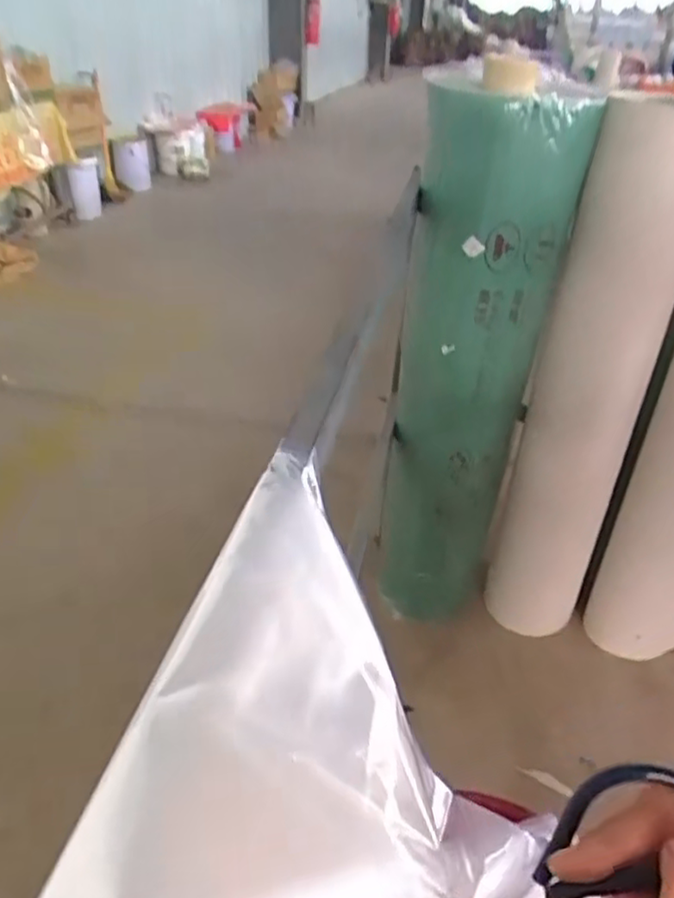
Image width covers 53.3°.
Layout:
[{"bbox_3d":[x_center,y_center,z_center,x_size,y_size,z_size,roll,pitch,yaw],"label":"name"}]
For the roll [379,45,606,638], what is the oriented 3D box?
[{"bbox_3d":[0.279,-0.162,1.516,0.279,1.201,0.281,2,33,-1],"label":"roll"}]

